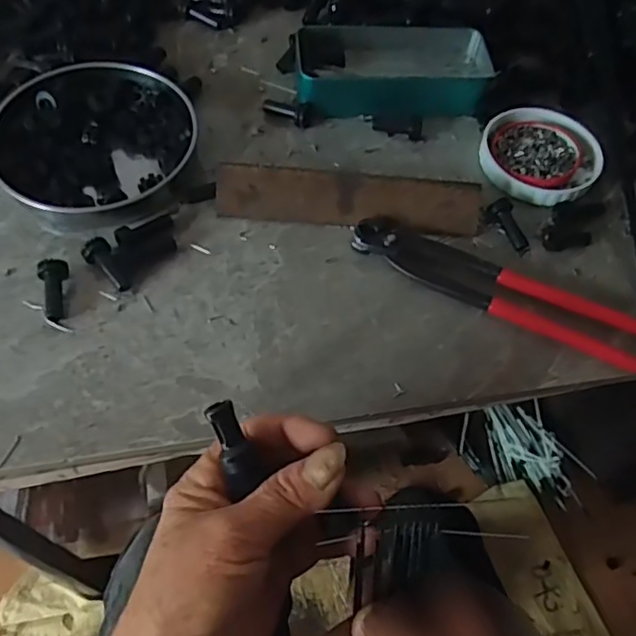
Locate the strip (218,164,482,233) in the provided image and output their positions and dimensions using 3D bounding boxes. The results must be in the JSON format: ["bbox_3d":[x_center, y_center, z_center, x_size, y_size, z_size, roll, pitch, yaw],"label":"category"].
[{"bbox_3d":[0.022,-0.081,0.424,0.179,0.009,0.037,4,102,-1],"label":"strip"}]

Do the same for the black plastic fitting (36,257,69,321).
[{"bbox_3d":[-0.161,-0.017,0.379,0.017,0.015,0.039,-15,61,-12],"label":"black plastic fitting"}]

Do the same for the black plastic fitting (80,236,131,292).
[{"bbox_3d":[-0.135,-0.032,0.389,0.017,0.015,0.038,-25,63,-18],"label":"black plastic fitting"}]

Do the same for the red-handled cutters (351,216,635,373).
[{"bbox_3d":[0.115,-0.020,0.399,0.194,0.012,0.036,25,60,11],"label":"red-handled cutters"}]

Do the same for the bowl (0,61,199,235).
[{"bbox_3d":[-0.155,-0.125,0.434,0.133,0.026,0.129,2,59,-3],"label":"bowl"}]

